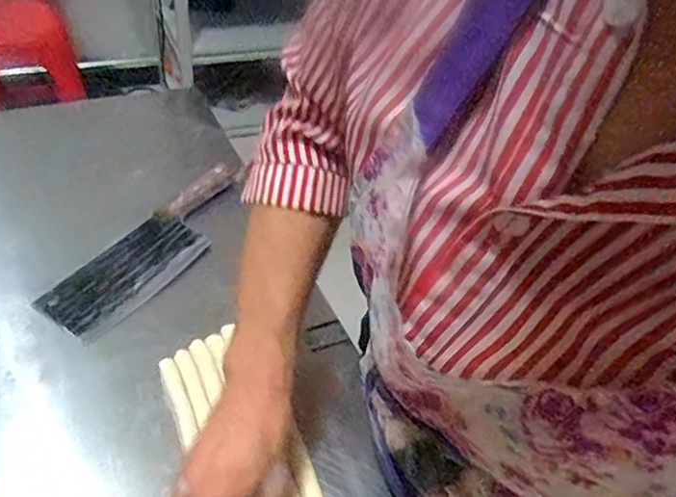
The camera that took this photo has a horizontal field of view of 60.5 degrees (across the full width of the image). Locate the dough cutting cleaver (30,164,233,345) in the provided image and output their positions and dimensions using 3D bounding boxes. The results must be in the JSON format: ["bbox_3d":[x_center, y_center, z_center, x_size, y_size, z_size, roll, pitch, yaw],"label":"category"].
[{"bbox_3d":[-0.193,-0.006,0.632,0.077,0.025,0.262,26,47,19],"label":"dough cutting cleaver"}]

